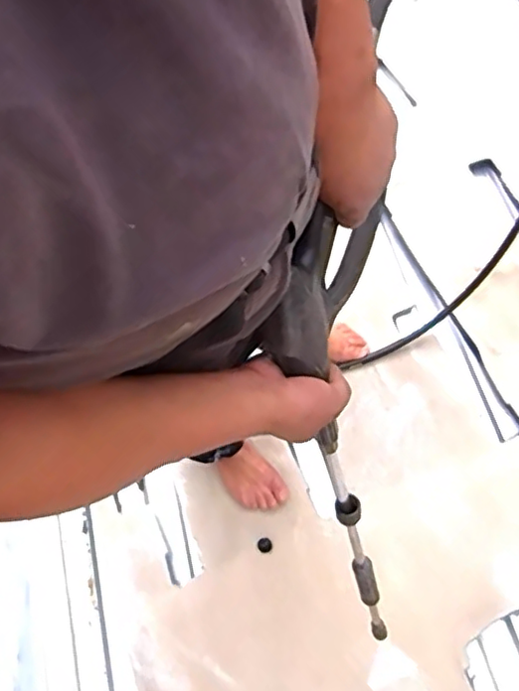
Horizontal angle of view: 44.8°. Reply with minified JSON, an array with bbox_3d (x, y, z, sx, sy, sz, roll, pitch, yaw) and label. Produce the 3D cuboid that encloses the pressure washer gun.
[{"bbox_3d":[0.127,0.165,0.760,0.154,0.778,0.083,-26,44,-9],"label":"pressure washer gun"}]

